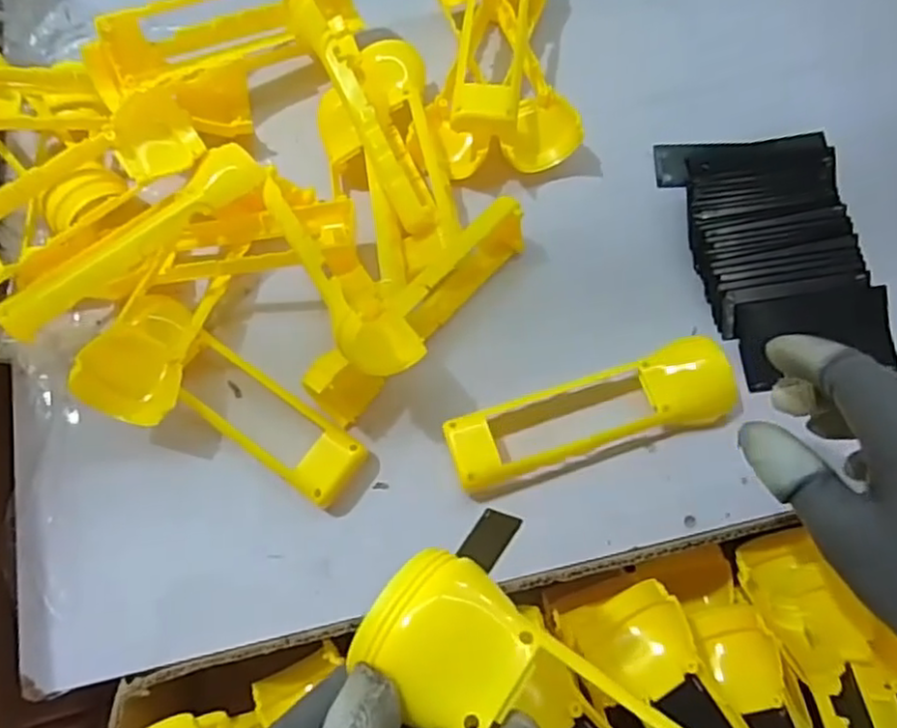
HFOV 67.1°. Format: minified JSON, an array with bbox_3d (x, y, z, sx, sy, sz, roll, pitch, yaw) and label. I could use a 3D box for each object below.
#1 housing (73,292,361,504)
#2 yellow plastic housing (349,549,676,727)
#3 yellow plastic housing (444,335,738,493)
[{"bbox_3d":[-0.126,0.027,0.371,0.155,0.062,0.070,36,75,12],"label":"housing"},{"bbox_3d":[0.046,0.110,0.180,0.161,0.018,0.042,31,73,24],"label":"yellow plastic housing"},{"bbox_3d":[0.080,0.029,0.383,0.161,0.030,0.045,-15,71,-5],"label":"yellow plastic housing"}]

